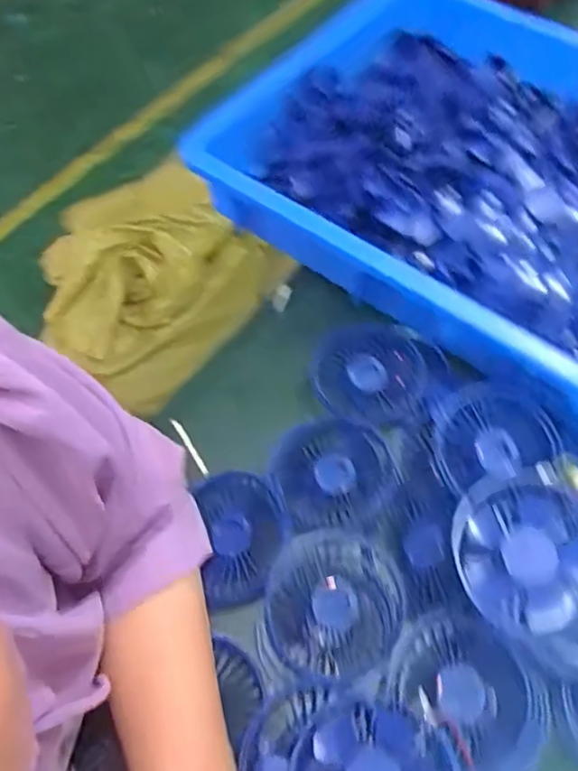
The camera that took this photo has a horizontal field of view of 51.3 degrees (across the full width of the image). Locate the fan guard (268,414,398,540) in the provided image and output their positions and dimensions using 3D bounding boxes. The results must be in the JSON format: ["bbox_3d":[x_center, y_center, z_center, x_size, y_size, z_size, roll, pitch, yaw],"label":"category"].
[{"bbox_3d":[0.035,0.069,0.470,0.091,0.016,0.086,-9,63,-6],"label":"fan guard"}]

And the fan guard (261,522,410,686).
[{"bbox_3d":[0.030,0.140,0.391,0.085,0.012,0.094,6,62,2],"label":"fan guard"}]

